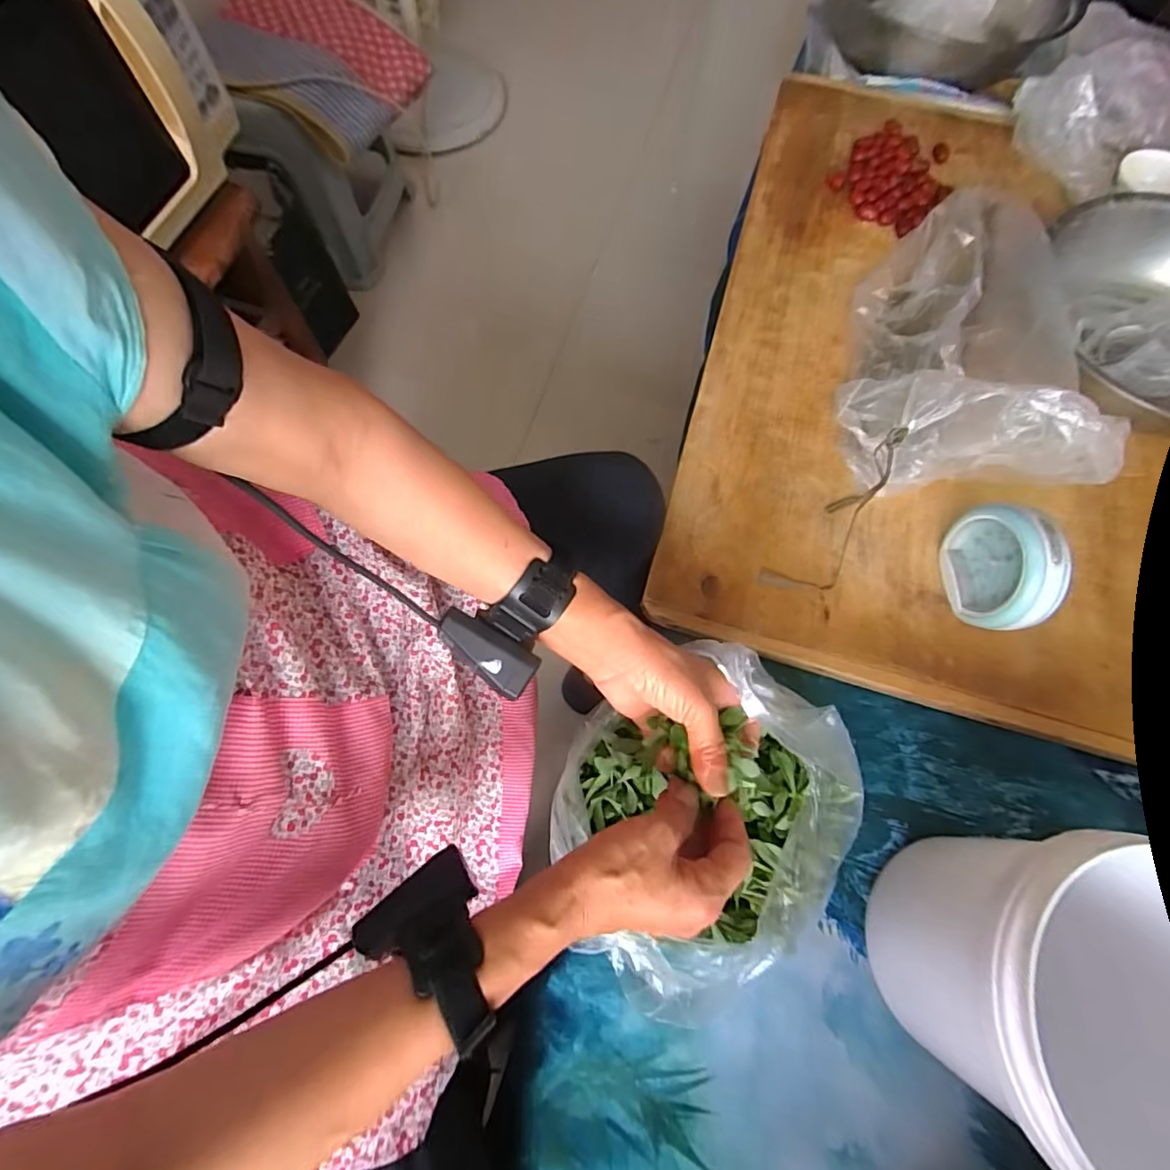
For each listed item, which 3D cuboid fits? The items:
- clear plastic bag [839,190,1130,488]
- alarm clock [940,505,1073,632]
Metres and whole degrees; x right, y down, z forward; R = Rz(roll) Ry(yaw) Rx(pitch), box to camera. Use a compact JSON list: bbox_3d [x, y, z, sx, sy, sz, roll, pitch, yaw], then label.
[{"bbox_3d":[0.383,-0.276,0.570,0.198,0.148,0.361,5,71,-1],"label":"clear plastic bag"},{"bbox_3d":[0.382,-0.016,0.509,0.048,0.105,0.110,-1,71,-3],"label":"alarm clock"}]

